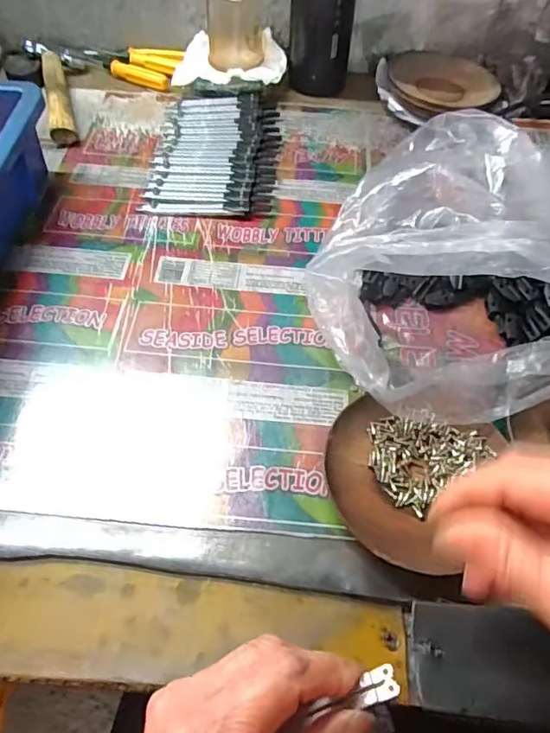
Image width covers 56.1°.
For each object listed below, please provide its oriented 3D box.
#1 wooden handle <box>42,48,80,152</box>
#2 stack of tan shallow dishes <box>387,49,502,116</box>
[{"bbox_3d":[-0.221,-0.276,0.531,0.024,0.025,0.139,-12,58,-10],"label":"wooden handle"},{"bbox_3d":[0.175,-0.313,0.568,0.113,0.021,0.110,-11,58,-9],"label":"stack of tan shallow dishes"}]

